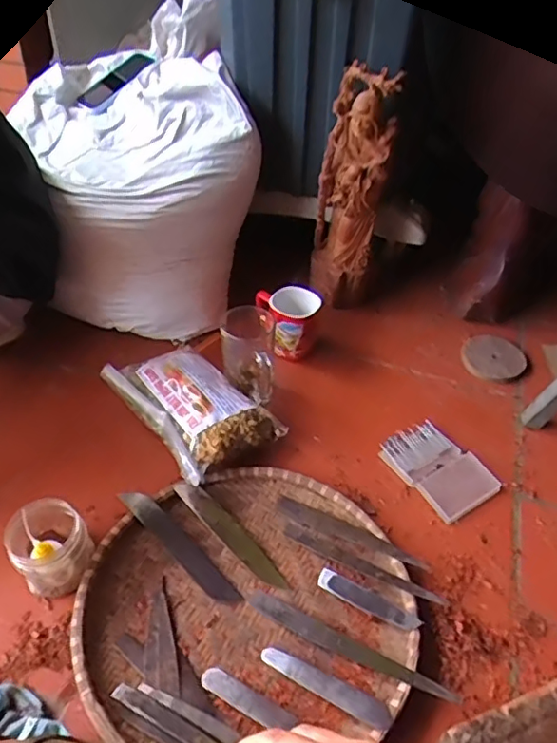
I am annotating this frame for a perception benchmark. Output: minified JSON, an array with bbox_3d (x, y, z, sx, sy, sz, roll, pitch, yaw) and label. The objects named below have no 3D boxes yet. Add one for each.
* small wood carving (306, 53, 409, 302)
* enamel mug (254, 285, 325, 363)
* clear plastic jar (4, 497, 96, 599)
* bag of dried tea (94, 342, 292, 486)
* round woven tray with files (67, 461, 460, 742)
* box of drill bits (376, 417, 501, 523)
[{"bbox_3d":[0.115,-0.285,0.911,0.106,0.337,0.109,5,42,4],"label":"small wood carving"},{"bbox_3d":[0.015,-0.078,0.886,0.095,0.090,0.082,1,42,0],"label":"enamel mug"},{"bbox_3d":[-0.239,0.180,0.598,0.071,0.084,0.073,1,42,-1],"label":"clear plastic jar"},{"bbox_3d":[-0.118,0.044,0.770,0.144,0.065,0.233,-27,51,-30],"label":"bag of dried tea"},{"bbox_3d":[-0.032,0.229,0.604,0.333,0.036,0.296,-8,42,-10],"label":"round woven tray with files"},{"bbox_3d":[0.208,0.124,0.745,0.099,0.020,0.133,-25,48,-26],"label":"box of drill bits"}]

